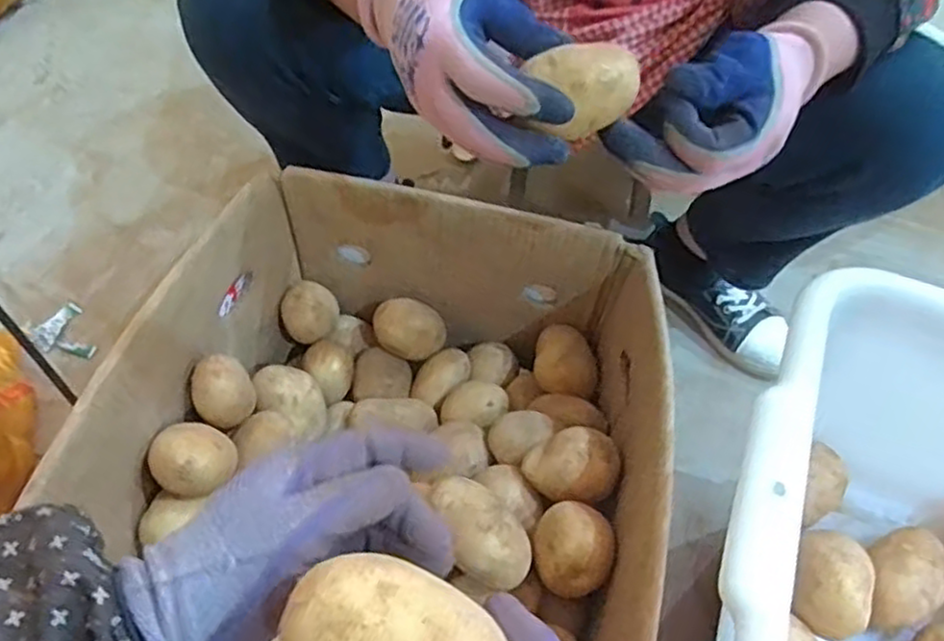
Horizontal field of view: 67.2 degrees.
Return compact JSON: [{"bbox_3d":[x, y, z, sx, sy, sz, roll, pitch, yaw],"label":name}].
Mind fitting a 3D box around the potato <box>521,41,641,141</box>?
[{"bbox_3d":[0.062,-0.125,0.379,0.053,0.037,0.032,-11,55,-12],"label":"potato"}]

